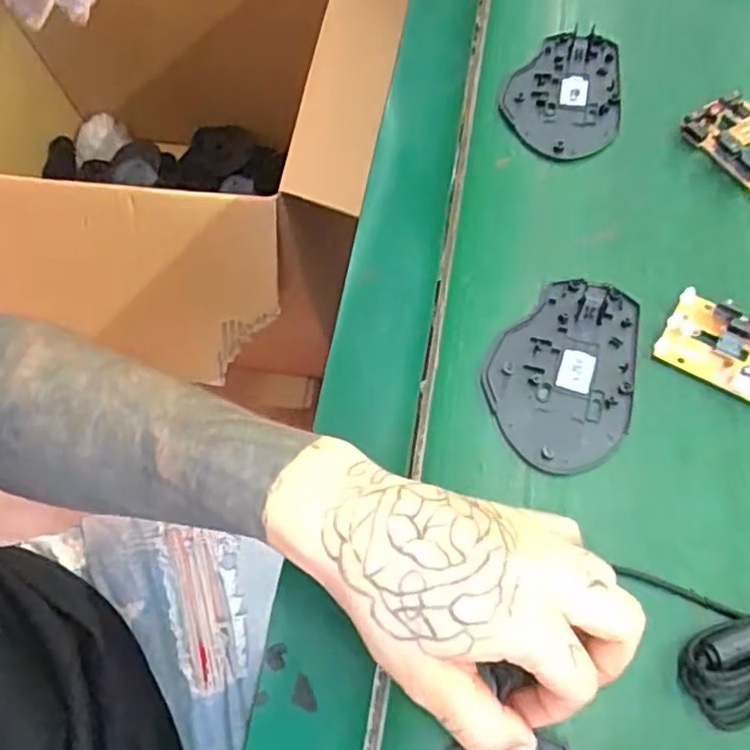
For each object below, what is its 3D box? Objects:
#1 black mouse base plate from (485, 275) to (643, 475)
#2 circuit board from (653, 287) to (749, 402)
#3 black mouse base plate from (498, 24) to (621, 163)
[{"bbox_3d":[0.097,-0.003,0.353,0.072,0.006,0.106,11,64,8],"label":"black mouse base plate"},{"bbox_3d":[0.189,-0.011,0.347,0.077,0.013,0.042,28,67,15],"label":"circuit board"},{"bbox_3d":[0.122,-0.182,0.441,0.073,0.008,0.109,10,64,7],"label":"black mouse base plate"}]

